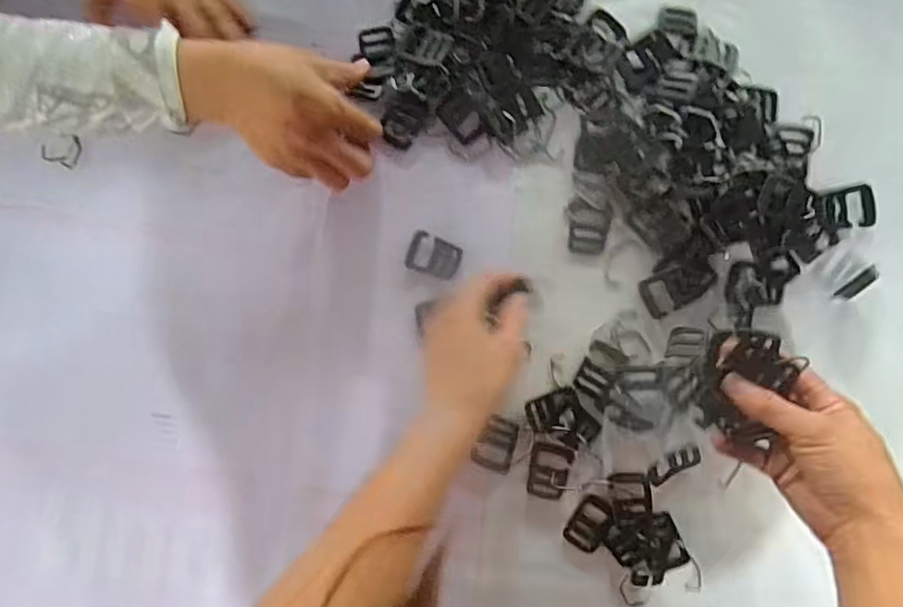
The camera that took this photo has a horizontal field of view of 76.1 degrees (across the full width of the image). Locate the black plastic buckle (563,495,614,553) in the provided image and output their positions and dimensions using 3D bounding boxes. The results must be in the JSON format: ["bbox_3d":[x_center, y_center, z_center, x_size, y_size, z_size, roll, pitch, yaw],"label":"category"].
[{"bbox_3d":[0.110,0.175,0.456,0.027,0.014,0.046,30,92,3],"label":"black plastic buckle"}]

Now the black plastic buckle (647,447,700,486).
[{"bbox_3d":[0.172,0.125,0.448,0.042,0.015,0.022,-34,88,4],"label":"black plastic buckle"}]

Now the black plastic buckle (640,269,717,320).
[{"bbox_3d":[0.176,-0.015,0.449,0.054,0.008,0.032,-35,88,4],"label":"black plastic buckle"}]

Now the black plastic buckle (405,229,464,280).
[{"bbox_3d":[-0.015,-0.039,0.473,0.044,0.004,0.032,18,92,4],"label":"black plastic buckle"}]

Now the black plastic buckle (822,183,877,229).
[{"bbox_3d":[0.306,-0.073,0.442,0.039,0.006,0.031,-11,90,4],"label":"black plastic buckle"}]

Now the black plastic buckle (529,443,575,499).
[{"bbox_3d":[0.079,0.135,0.461,0.033,0.004,0.043,9,91,4],"label":"black plastic buckle"}]

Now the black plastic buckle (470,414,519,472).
[{"bbox_3d":[0.036,0.113,0.465,0.032,0.004,0.042,18,92,4],"label":"black plastic buckle"}]

